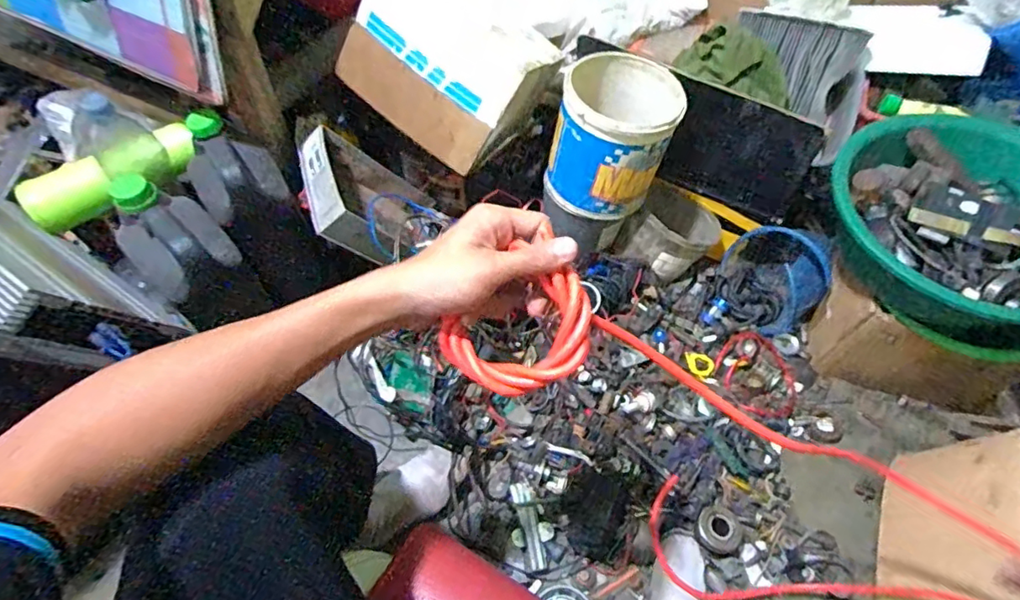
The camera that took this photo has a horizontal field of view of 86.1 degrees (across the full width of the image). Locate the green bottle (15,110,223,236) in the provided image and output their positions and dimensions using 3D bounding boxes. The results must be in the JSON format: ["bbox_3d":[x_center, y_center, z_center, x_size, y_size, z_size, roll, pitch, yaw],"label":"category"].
[{"bbox_3d":[-0.589,-0.211,0.851,0.338,0.083,0.087,-23,59,5],"label":"green bottle"}]

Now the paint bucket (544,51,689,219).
[{"bbox_3d":[0.165,-0.263,0.889,0.180,0.177,0.187,18,58,9],"label":"paint bucket"}]

